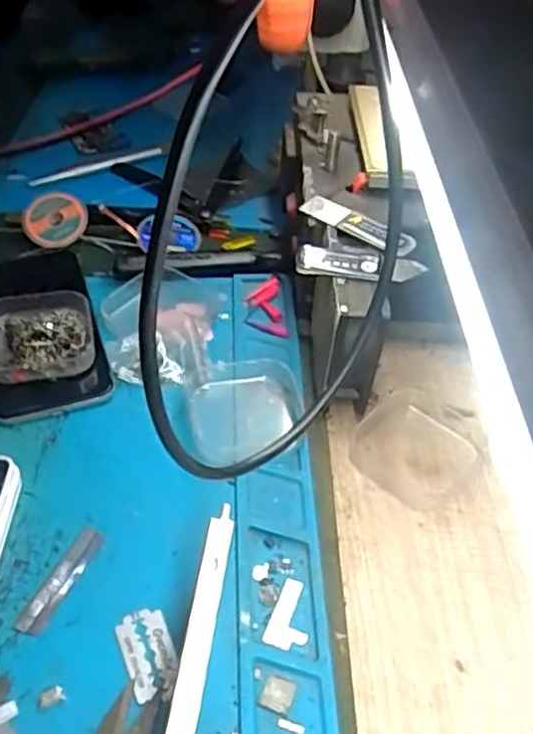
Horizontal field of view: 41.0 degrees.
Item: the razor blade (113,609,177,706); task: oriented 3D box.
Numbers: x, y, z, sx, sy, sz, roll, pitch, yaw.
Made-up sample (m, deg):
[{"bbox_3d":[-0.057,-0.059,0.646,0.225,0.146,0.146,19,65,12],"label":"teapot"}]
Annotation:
[{"bbox_3d":[-0.053,0.127,0.317,0.021,0.004,0.040,-15,50,-19],"label":"razor blade"}]

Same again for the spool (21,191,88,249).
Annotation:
[{"bbox_3d":[-0.156,-0.109,0.527,0.045,0.010,0.045,25,75,6],"label":"spool"}]

